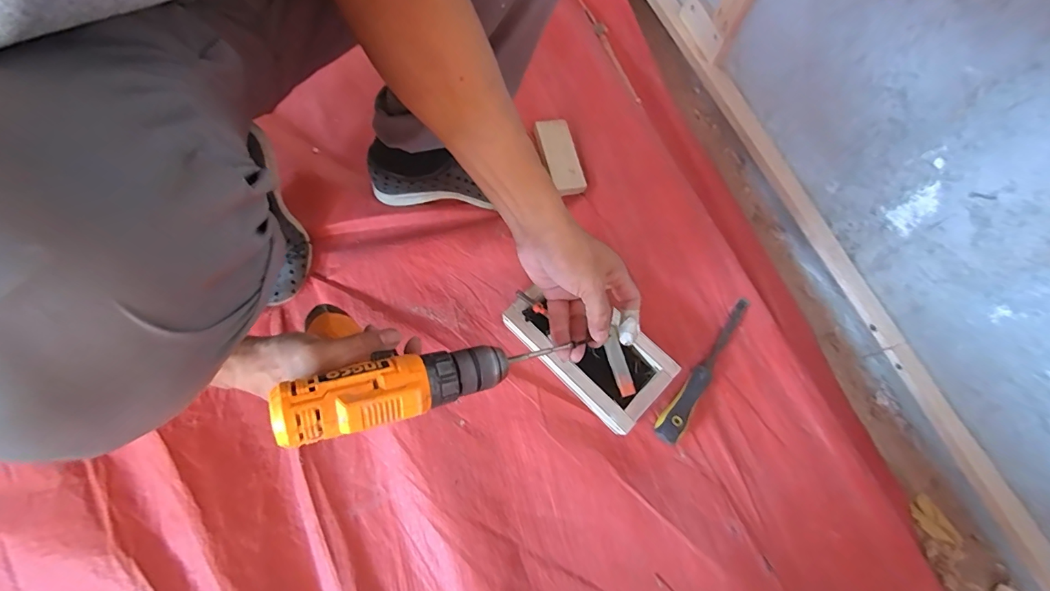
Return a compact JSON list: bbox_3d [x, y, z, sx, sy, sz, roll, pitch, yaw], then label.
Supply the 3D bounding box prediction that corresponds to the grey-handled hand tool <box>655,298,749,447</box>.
[{"bbox_3d":[0.245,0.094,0.608,0.032,0.031,0.234,37,73,12],"label":"grey-handled hand tool"}]

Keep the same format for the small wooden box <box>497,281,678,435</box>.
[{"bbox_3d":[0.081,0.067,0.592,0.209,0.054,0.111,42,74,13],"label":"small wooden box"}]

